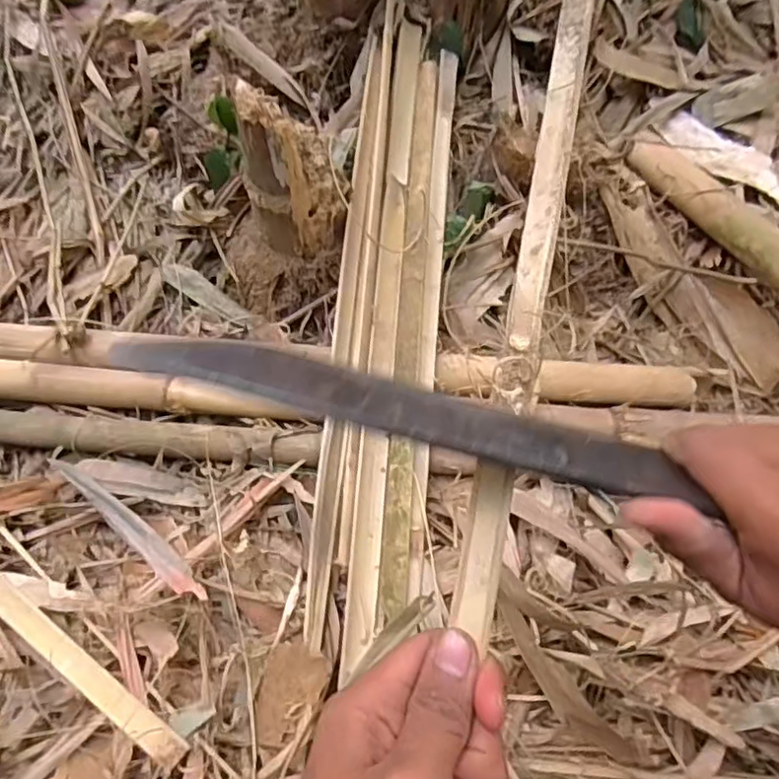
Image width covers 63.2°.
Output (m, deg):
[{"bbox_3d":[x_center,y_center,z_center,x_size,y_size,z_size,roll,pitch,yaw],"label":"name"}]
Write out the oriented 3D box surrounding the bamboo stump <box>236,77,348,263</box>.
[{"bbox_3d":[-0.106,-0.253,0.709,0.104,0.170,0.117,2,60,-4],"label":"bamboo stump"}]

